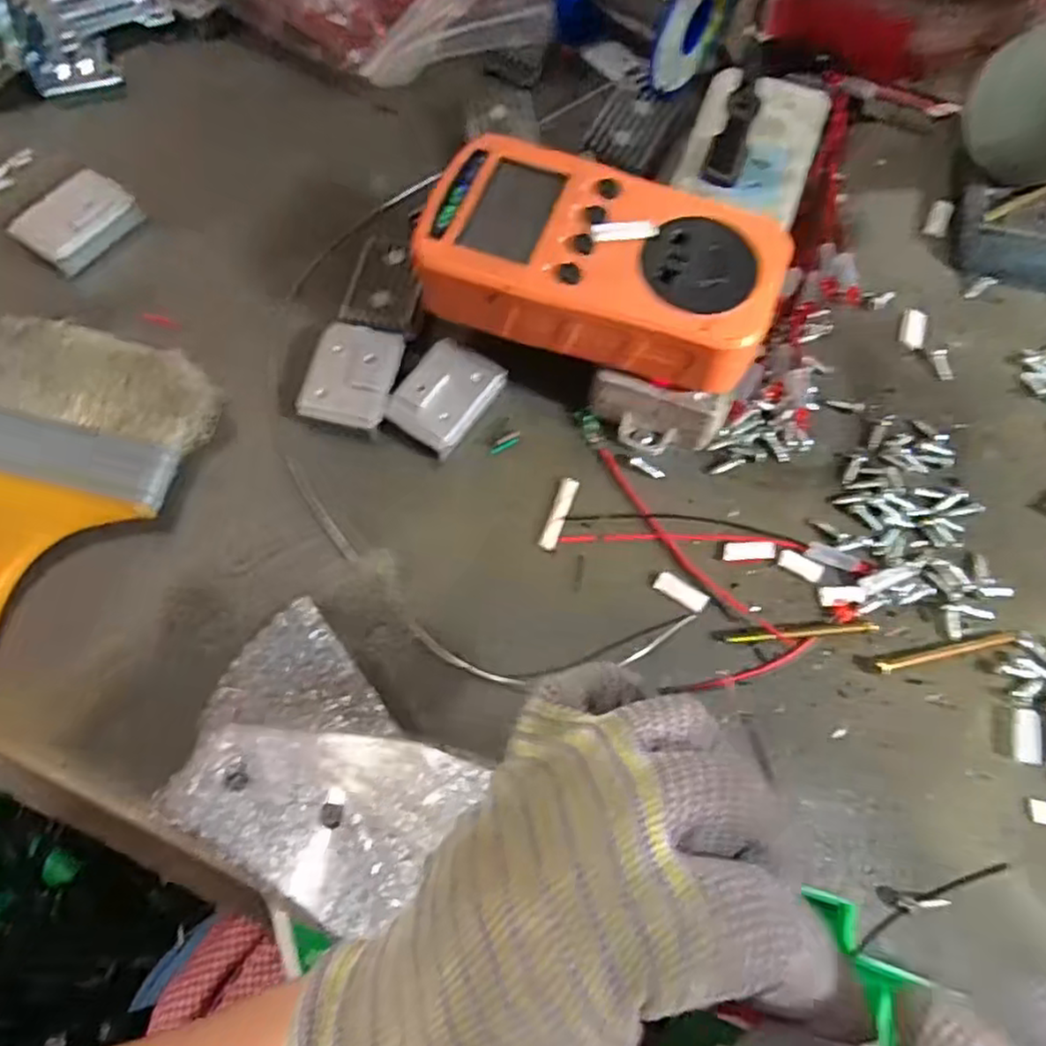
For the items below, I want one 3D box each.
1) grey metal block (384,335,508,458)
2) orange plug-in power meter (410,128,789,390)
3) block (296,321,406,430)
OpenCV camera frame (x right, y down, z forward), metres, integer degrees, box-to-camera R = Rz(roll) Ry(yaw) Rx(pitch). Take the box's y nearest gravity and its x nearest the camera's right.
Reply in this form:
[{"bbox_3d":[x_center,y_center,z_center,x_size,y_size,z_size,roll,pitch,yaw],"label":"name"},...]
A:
[{"bbox_3d":[-0.033,-0.052,0.288,0.033,0.015,0.044,34,74,10],"label":"grey metal block"},{"bbox_3d":[0.028,-0.097,0.254,0.127,0.029,0.066,21,72,6],"label":"orange plug-in power meter"},{"bbox_3d":[-0.072,-0.060,0.290,0.036,0.011,0.045,11,71,2],"label":"block"}]

